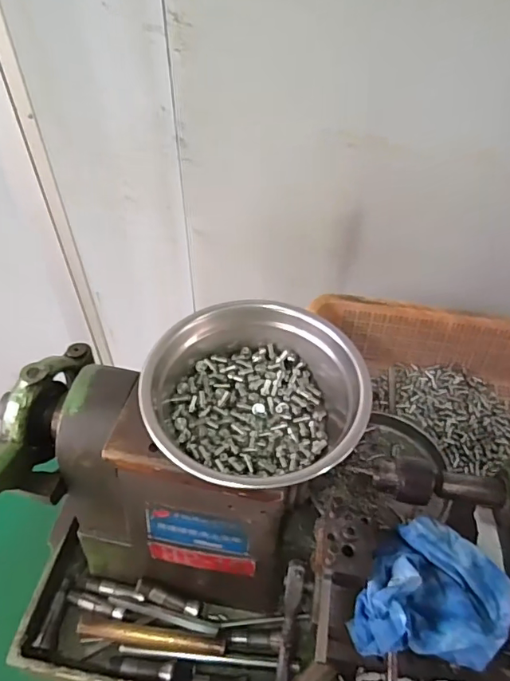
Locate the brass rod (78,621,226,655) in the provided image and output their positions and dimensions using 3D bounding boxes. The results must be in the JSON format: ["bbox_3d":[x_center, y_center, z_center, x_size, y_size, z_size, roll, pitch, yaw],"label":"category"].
[{"bbox_3d":[-0.110,0.322,0.540,0.155,0.021,0.019,6,48,3],"label":"brass rod"}]

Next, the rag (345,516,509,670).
[{"bbox_3d":[0.140,0.197,0.379,0.104,0.044,0.108,23,51,18],"label":"rag"}]

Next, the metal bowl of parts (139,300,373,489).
[{"bbox_3d":[-0.003,0.040,0.405,0.165,0.052,0.152,1,48,-1],"label":"metal bowl of parts"}]

